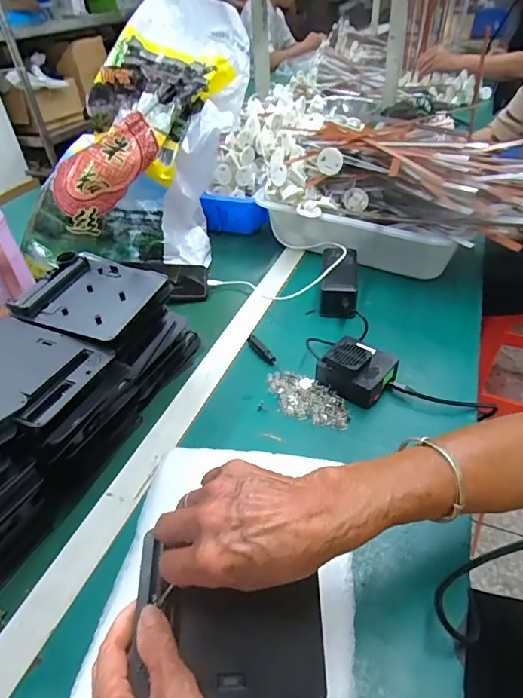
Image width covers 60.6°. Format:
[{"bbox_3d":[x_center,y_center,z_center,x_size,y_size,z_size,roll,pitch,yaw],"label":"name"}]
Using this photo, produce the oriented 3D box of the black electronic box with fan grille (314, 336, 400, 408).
[{"bbox_3d":[0.115,0.022,0.539,0.078,0.045,0.073,28,49,32],"label":"black electronic box with fan grille"}]

